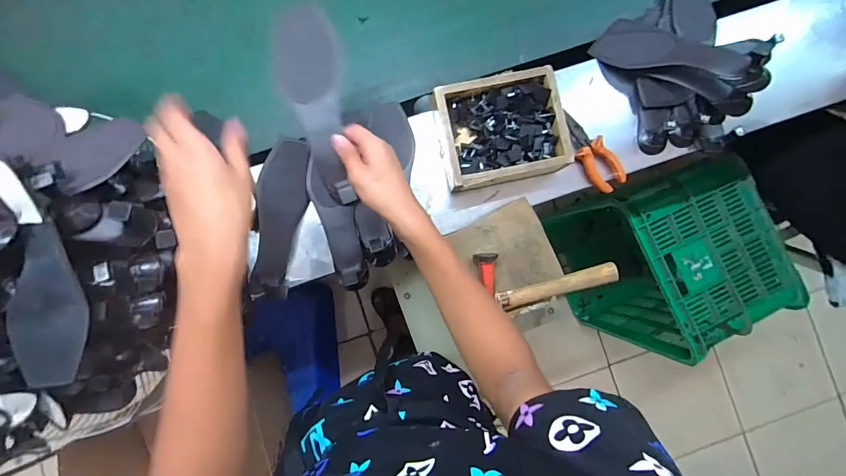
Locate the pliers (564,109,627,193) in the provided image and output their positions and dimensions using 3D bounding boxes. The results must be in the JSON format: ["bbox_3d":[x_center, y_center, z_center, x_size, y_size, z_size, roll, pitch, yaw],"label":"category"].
[{"bbox_3d":[0.267,-0.137,0.614,0.046,0.021,0.140,-36,89,-4],"label":"pliers"}]

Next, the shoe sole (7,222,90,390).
[{"bbox_3d":[-0.395,0.073,0.406,0.079,0.007,0.172,3,96,-1],"label":"shoe sole"}]

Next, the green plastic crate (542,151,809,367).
[{"bbox_3d":[0.644,0.052,1.172,0.316,0.624,0.424,-28,89,-3],"label":"green plastic crate"}]

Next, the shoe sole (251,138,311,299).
[{"bbox_3d":[-0.208,-0.026,0.568,0.070,0.014,0.229,0,99,-38],"label":"shoe sole"}]

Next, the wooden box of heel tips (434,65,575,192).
[{"bbox_3d":[0.115,-0.159,0.579,0.187,0.047,0.159,-15,88,-3],"label":"wooden box of heel tips"}]

